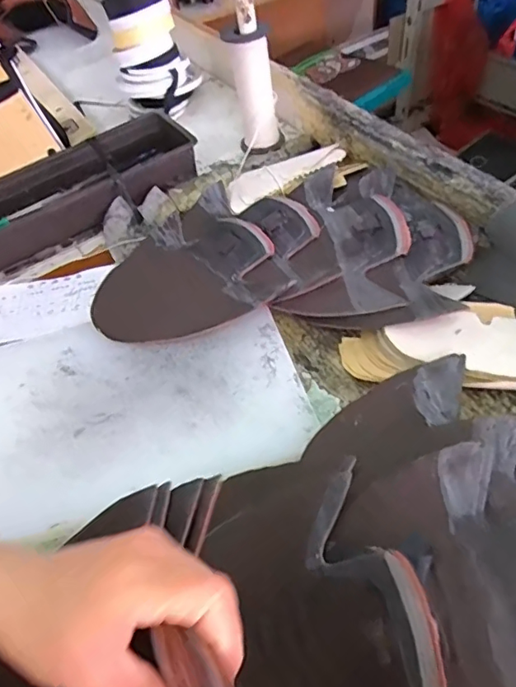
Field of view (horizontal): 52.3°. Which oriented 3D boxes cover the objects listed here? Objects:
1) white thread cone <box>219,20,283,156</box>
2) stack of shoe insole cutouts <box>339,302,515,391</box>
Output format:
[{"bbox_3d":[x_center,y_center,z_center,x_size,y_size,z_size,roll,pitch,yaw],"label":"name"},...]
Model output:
[{"bbox_3d":[-0.003,-0.302,0.643,0.058,0.139,0.064,-4,46,4],"label":"white thread cone"},{"bbox_3d":[0.185,0.003,0.440,0.220,0.031,0.080,3,46,10],"label":"stack of shoe insole cutouts"}]

